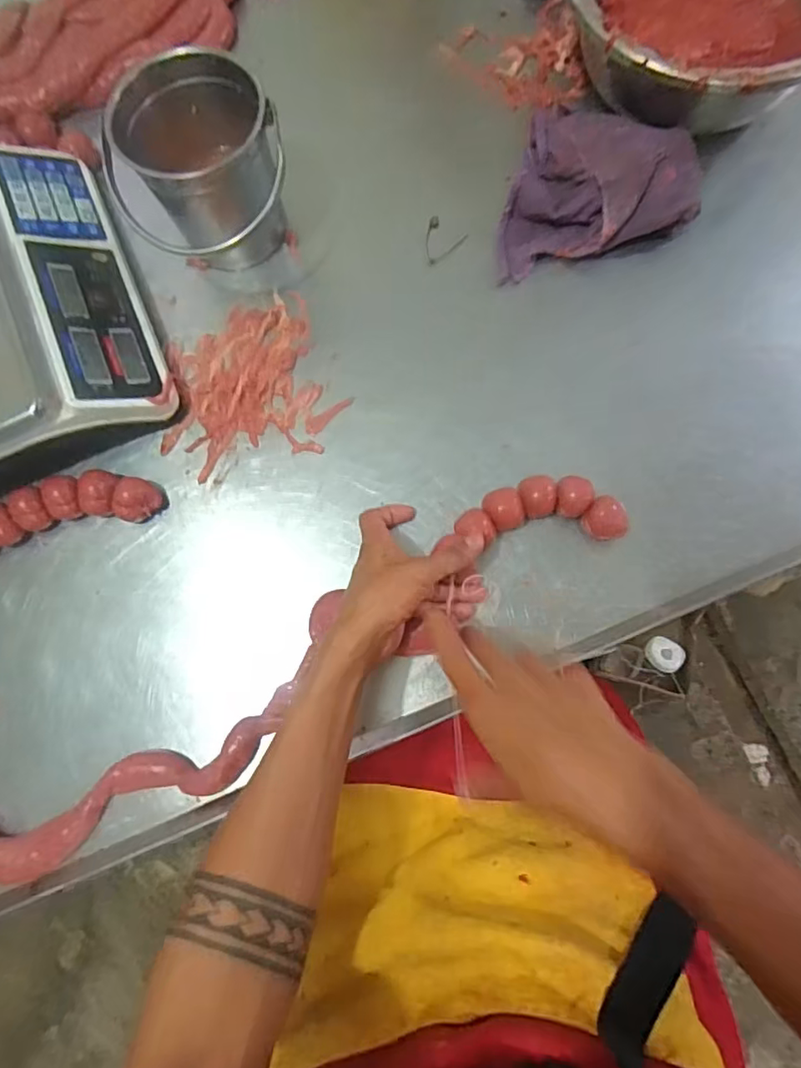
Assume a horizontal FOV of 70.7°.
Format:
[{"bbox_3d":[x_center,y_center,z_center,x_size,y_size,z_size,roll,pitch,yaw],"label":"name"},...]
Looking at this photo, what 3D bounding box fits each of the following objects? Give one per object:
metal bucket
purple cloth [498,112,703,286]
[{"bbox_3d":[-0.182,-0.344,0.537,0.122,0.123,0.126,-1,76,3],"label":"metal bucket"},{"bbox_3d":[0.179,-0.362,0.563,0.191,0.049,0.162,-14,76,0],"label":"purple cloth"}]

